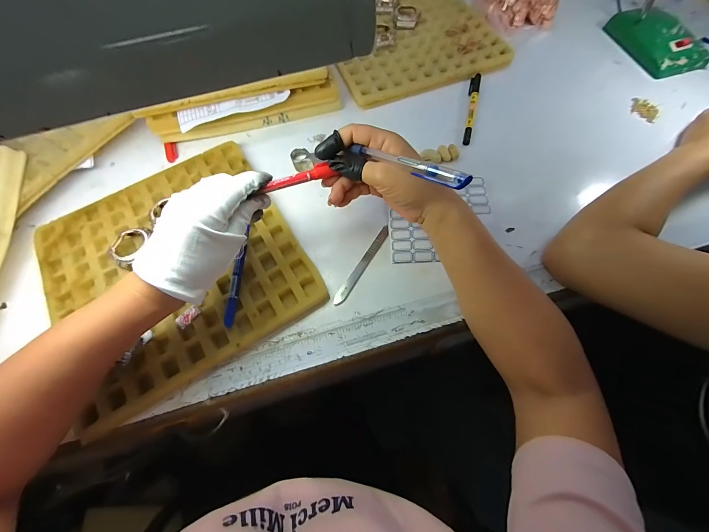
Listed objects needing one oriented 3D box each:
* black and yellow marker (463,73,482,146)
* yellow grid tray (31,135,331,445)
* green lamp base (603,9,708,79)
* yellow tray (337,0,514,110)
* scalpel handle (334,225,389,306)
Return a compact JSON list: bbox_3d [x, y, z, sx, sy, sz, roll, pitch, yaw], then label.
[{"bbox_3d":[0.172,-0.233,0.446,0.015,0.009,0.143,12,66,8],"label":"black and yellow marker"},{"bbox_3d":[-0.199,-0.004,0.350,0.257,0.021,0.256,-30,68,-12],"label":"yellow grid tray"},{"bbox_3d":[0.479,-0.359,0.480,0.082,0.031,0.135,-16,66,-6],"label":"green lamp base"},{"bbox_3d":[0.086,-0.382,0.501,0.258,0.026,0.251,-20,66,-7],"label":"yellow tray"},{"bbox_3d":[0.010,-0.002,0.349,0.012,0.004,0.110,29,69,14],"label":"scalpel handle"}]

